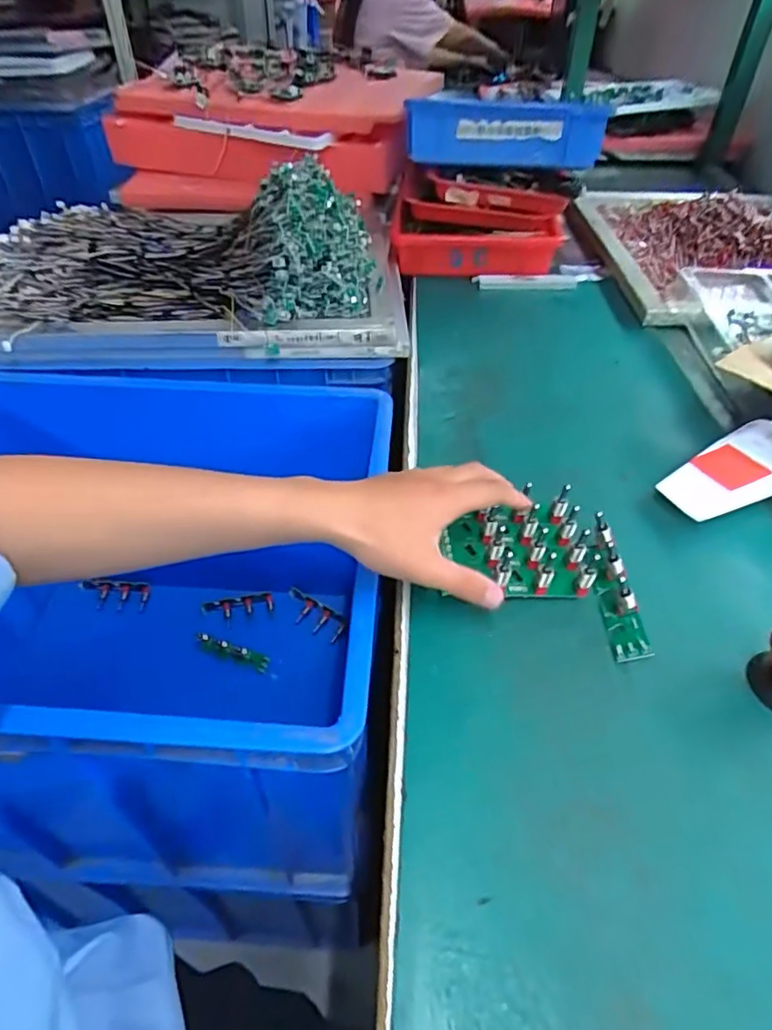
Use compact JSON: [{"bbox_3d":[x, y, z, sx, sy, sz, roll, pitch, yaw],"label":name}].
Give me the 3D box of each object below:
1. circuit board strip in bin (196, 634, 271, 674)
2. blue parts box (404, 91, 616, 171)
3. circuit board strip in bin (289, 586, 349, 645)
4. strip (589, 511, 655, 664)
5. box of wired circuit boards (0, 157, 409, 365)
[{"bbox_3d":[-0.219,0.196,0.804,0.118,0.029,0.017,16,46,15],"label":"circuit board strip in bin"},{"bbox_3d":[0.170,-0.554,0.825,0.267,0.075,0.119,9,45,8],"label":"blue parts box"},{"bbox_3d":[-0.109,0.151,0.853,0.110,0.008,0.043,25,69,26],"label":"circuit board strip in bin"},{"bbox_3d":[0.170,0.051,0.414,0.026,0.034,0.105,-2,45,1],"label":"strip"},{"bbox_3d":[-0.261,-0.372,0.781,0.533,0.139,0.435,-4,45,-2],"label":"box of wired circuit boards"}]

